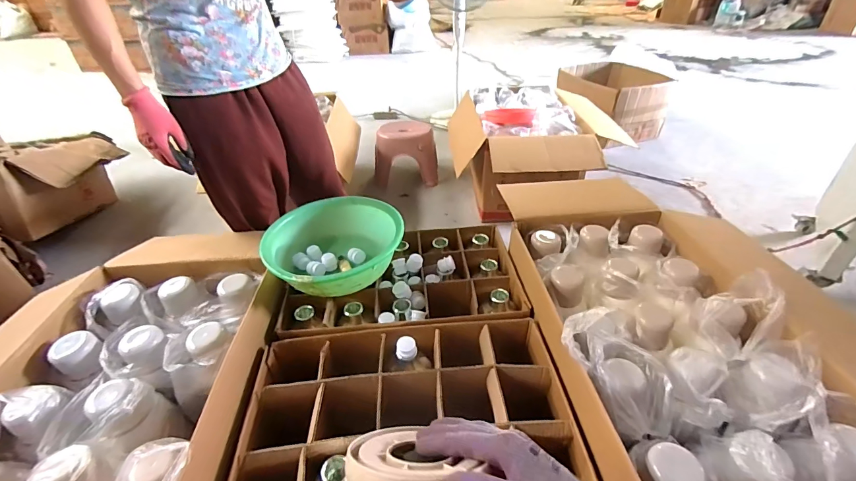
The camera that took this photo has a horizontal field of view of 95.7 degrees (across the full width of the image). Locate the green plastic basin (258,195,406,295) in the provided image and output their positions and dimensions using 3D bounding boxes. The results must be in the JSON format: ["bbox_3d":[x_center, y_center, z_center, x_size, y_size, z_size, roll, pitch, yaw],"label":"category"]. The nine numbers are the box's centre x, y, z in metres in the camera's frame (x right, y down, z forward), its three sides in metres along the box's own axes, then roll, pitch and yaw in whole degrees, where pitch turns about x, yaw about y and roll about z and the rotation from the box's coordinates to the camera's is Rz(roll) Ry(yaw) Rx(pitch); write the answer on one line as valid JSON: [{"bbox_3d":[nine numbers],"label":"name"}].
[{"bbox_3d":[-0.238,0.024,1.029,0.332,0.121,0.332,-2,36,1],"label":"green plastic basin"}]

